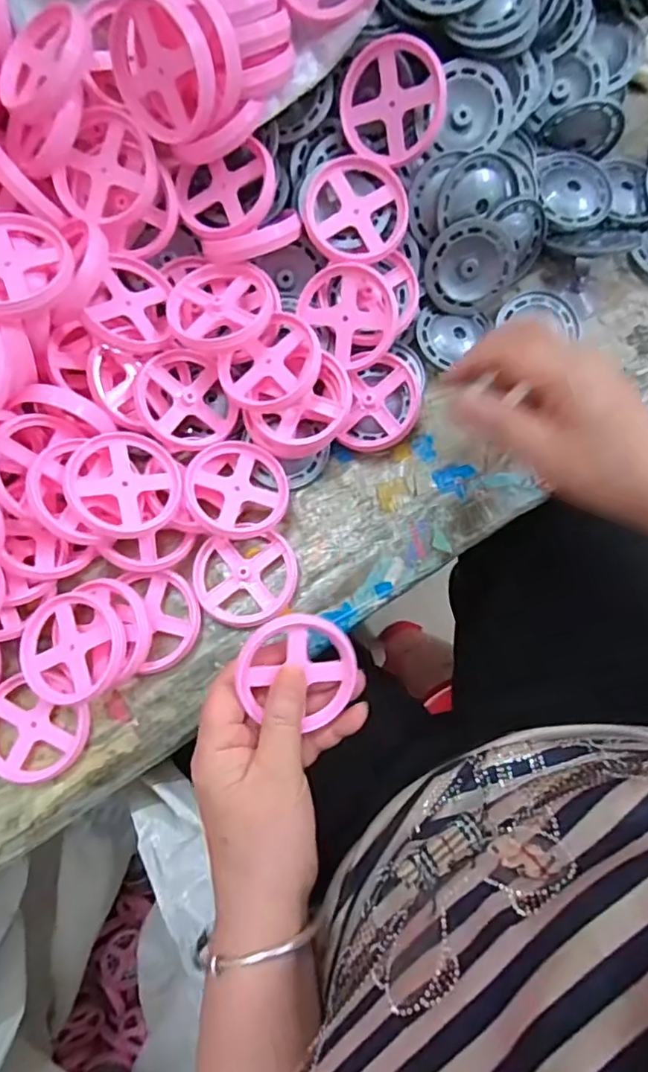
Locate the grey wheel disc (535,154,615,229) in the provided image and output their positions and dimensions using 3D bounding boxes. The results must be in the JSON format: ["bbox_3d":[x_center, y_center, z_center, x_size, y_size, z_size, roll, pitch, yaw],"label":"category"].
[{"bbox_3d":[0.173,-0.237,0.402,0.050,0.013,0.056,-5,77,0],"label":"grey wheel disc"}]

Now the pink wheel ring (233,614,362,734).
[{"bbox_3d":[-0.014,0.074,0.314,0.061,0.007,0.061,-1,94,-9],"label":"pink wheel ring"}]

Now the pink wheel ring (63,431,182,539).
[{"bbox_3d":[-0.118,-0.031,0.345,0.064,0.008,0.063,6,77,-26],"label":"pink wheel ring"}]

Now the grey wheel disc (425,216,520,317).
[{"bbox_3d":[0.096,-0.180,0.387,0.056,0.055,0.018,5,36,0],"label":"grey wheel disc"}]

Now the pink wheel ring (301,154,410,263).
[{"bbox_3d":[0.020,-0.206,0.369,0.065,0.009,0.064,0,95,-3],"label":"pink wheel ring"}]

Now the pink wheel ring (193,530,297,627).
[{"bbox_3d":[-0.049,0.029,0.368,0.063,0.012,0.056,-9,78,-1],"label":"pink wheel ring"}]

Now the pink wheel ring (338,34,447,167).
[{"bbox_3d":[0.042,-0.264,0.355,0.064,0.018,0.064,10,119,18],"label":"pink wheel ring"}]

